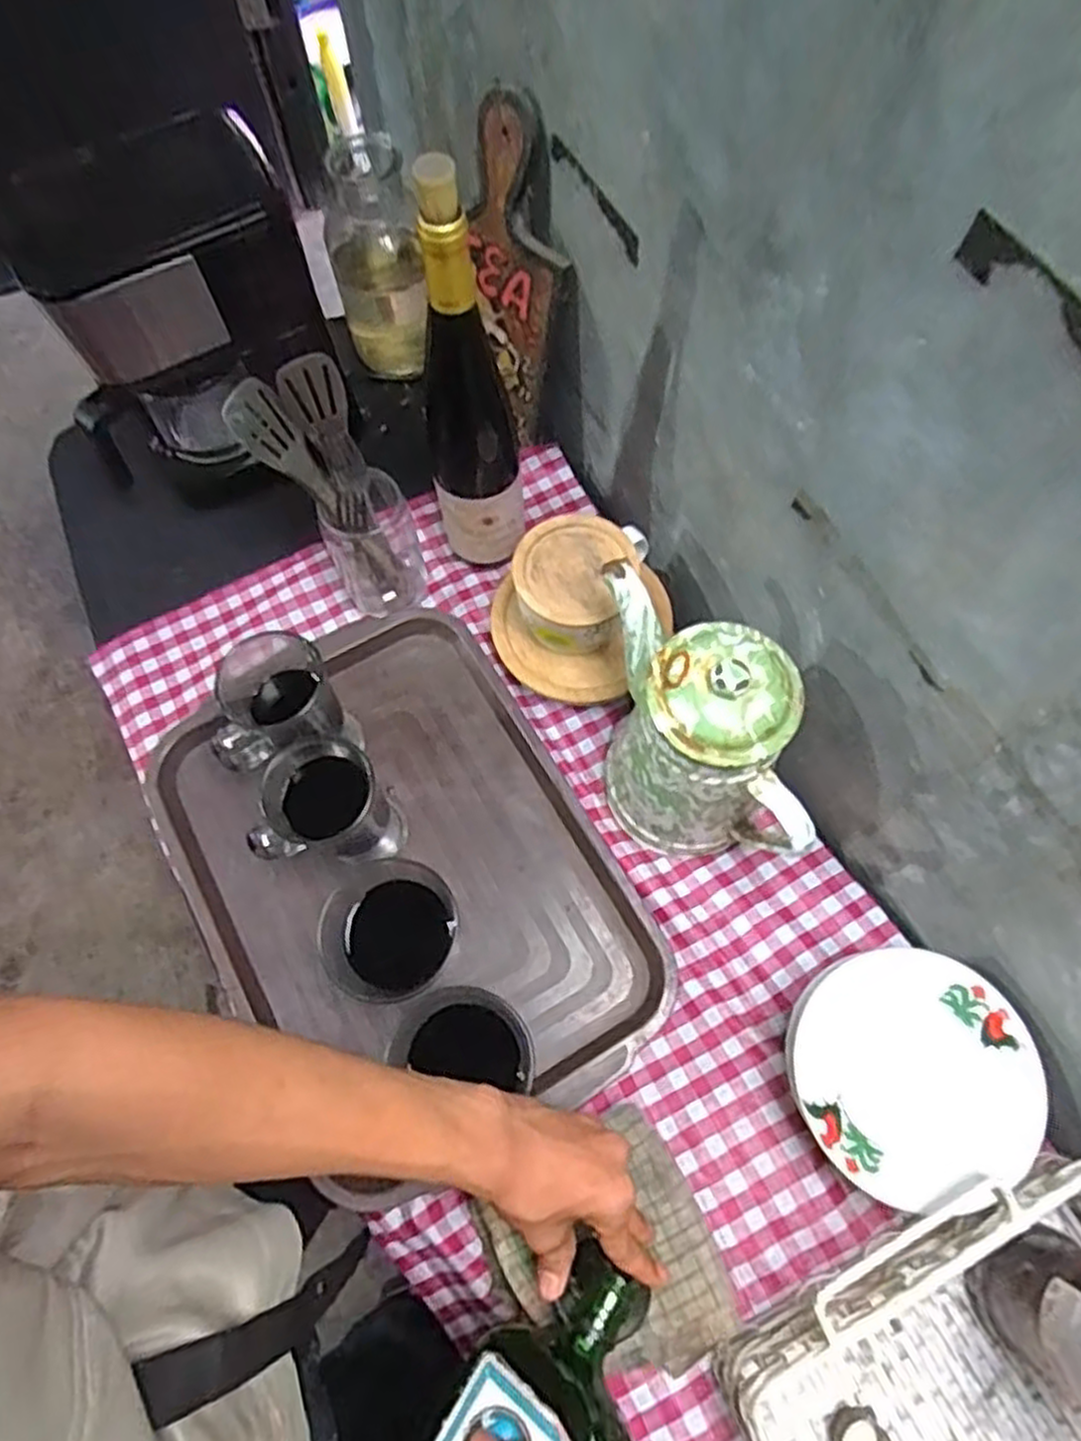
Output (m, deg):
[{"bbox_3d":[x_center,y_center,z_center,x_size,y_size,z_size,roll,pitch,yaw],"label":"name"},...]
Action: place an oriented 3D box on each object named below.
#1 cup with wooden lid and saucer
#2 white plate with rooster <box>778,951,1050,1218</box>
[{"bbox_3d":[0.033,-0.088,0.658,0.138,0.103,0.131,0,69,1],"label":"cup with wooden lid and saucer"},{"bbox_3d":[0.233,0.218,0.490,0.147,0.014,0.137,0,69,1],"label":"white plate with rooster"}]

